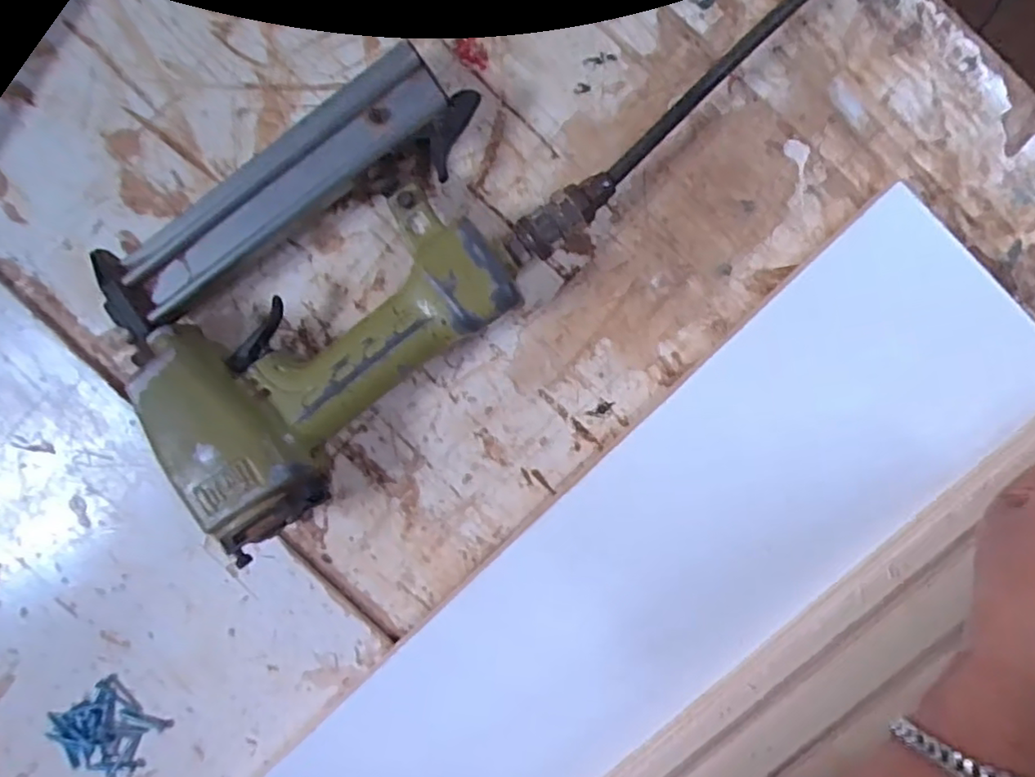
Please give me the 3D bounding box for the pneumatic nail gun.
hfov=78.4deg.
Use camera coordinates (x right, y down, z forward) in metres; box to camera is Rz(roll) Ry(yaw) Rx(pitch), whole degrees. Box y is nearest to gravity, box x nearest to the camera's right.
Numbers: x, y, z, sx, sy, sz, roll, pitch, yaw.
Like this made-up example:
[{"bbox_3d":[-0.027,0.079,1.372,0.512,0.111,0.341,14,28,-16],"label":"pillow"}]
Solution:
[{"bbox_3d":[-0.096,-0.056,0.318,0.240,0.053,0.155,-41,93,9],"label":"pneumatic nail gun"}]

